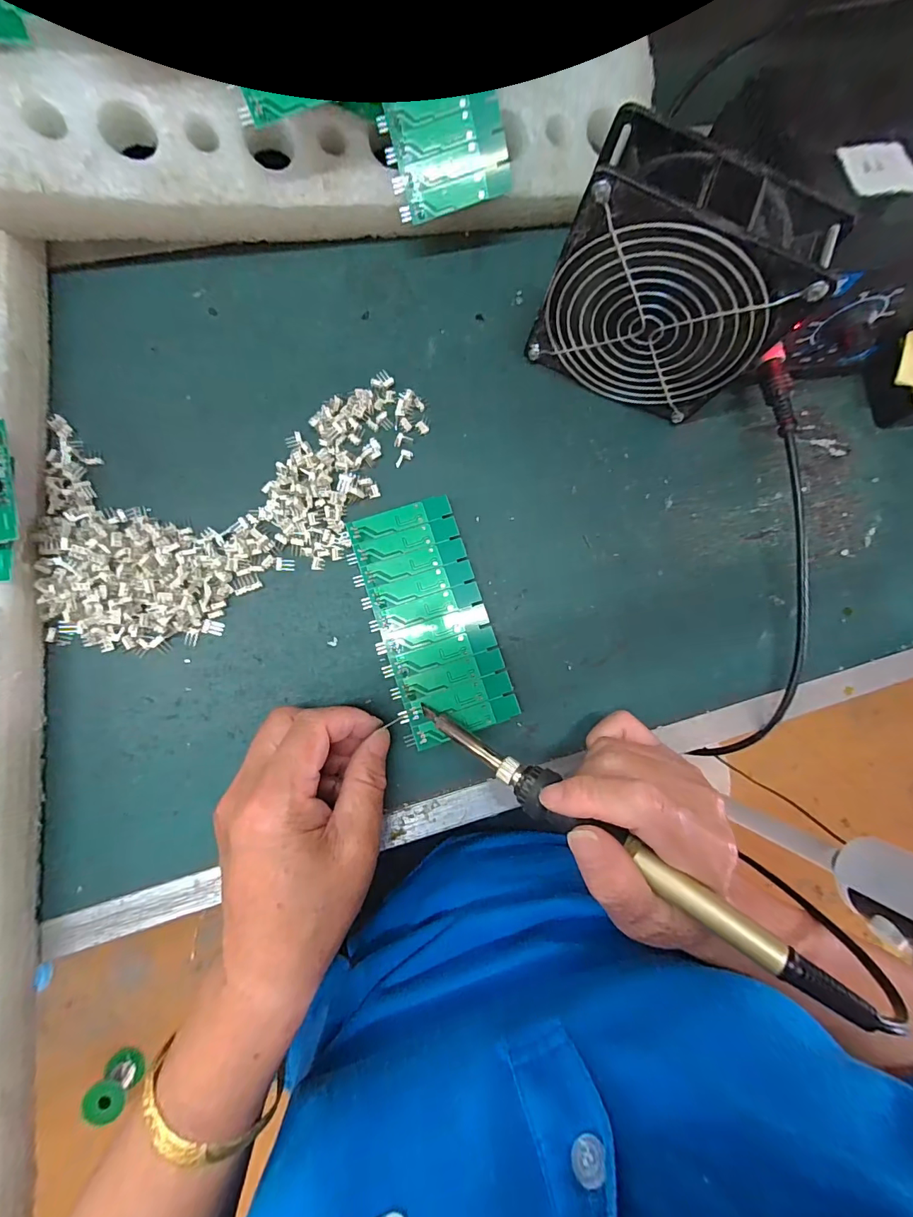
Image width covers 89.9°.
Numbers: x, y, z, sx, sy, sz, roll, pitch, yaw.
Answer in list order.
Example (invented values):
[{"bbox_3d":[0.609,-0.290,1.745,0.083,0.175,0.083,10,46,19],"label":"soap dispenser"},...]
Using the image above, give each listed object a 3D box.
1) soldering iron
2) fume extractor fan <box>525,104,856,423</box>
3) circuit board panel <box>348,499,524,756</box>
[{"bbox_3d":[0.064,0.100,0.205,0.201,0.015,0.019,27,80,25],"label":"soldering iron"},{"bbox_3d":[0.109,-0.171,0.255,0.122,0.120,0.044,22,81,-4],"label":"fume extractor fan"},{"bbox_3d":[-0.015,0.007,0.274,0.062,0.011,0.137,-18,86,-8],"label":"circuit board panel"}]

